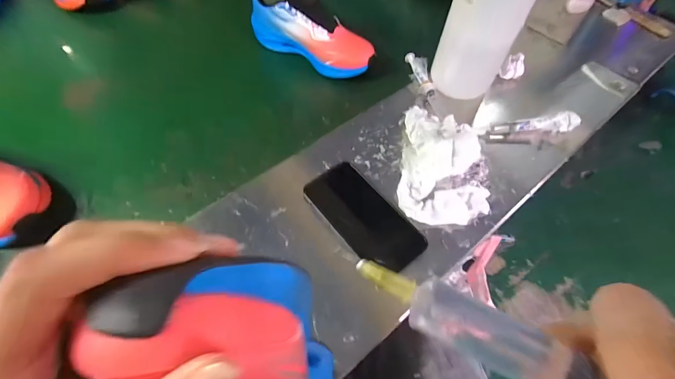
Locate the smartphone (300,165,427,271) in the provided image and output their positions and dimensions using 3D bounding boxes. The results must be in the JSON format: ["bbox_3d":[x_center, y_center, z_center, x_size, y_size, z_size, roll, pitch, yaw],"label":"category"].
[{"bbox_3d":[0.031,0.031,0.380,0.071,0.007,0.142,-41,74,-11],"label":"smartphone"}]

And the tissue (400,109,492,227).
[{"bbox_3d":[0.137,-0.036,0.411,0.108,0.051,0.168,9,56,6],"label":"tissue"}]

